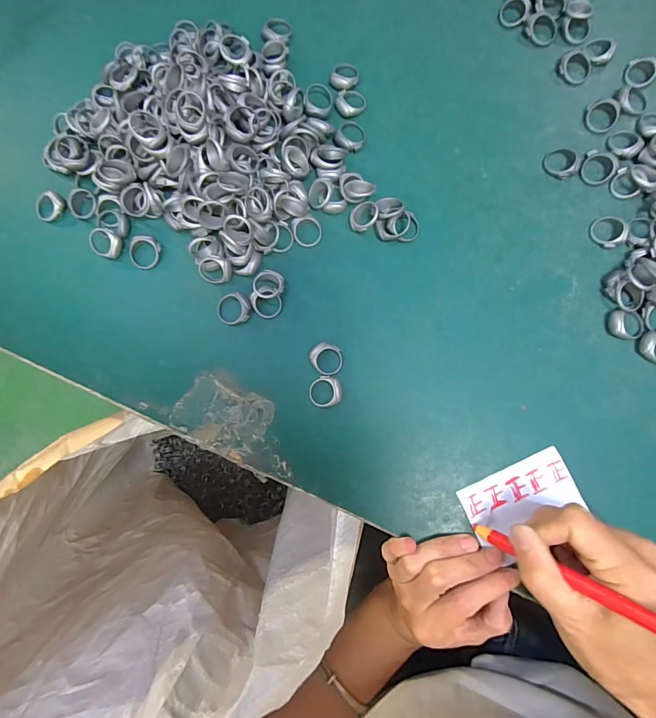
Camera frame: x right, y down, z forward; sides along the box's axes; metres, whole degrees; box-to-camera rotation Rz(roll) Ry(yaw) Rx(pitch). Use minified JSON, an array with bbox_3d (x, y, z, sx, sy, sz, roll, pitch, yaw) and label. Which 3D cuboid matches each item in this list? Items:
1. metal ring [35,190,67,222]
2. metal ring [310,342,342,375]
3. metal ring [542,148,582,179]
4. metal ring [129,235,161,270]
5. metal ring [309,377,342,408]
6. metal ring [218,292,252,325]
[{"bbox_3d":[-0.217,-0.119,0.314,0.023,0.009,0.023,0,81,3],"label":"metal ring"},{"bbox_3d":[0.000,0.000,0.285,0.021,0.007,0.023,0,81,3],"label":"metal ring"},{"bbox_3d":[0.175,-0.147,0.301,0.024,0.007,0.024,0,81,3],"label":"metal ring"},{"bbox_3d":[-0.138,-0.080,0.305,0.023,0.005,0.025,0,102,-1],"label":"metal ring"},{"bbox_3d":[-0.002,0.023,0.280,0.023,0.008,0.021,0,81,3],"label":"metal ring"},{"bbox_3d":[-0.068,-0.037,0.294,0.024,0.006,0.023,0,81,3],"label":"metal ring"}]

